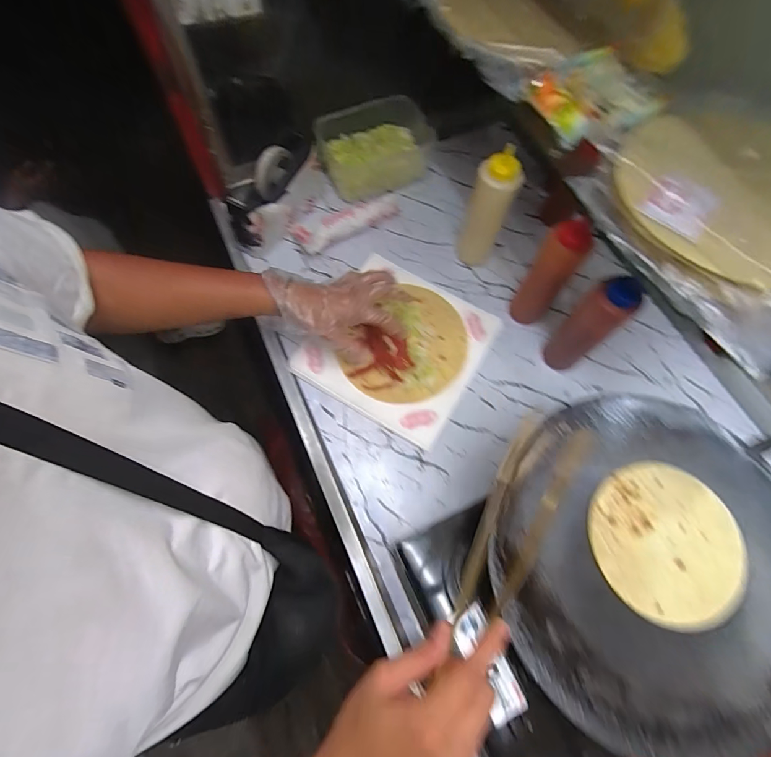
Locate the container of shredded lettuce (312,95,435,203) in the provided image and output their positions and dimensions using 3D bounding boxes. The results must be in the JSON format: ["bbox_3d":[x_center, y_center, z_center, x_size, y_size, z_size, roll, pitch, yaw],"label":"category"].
[{"bbox_3d":[-0.020,-0.432,0.741,0.208,0.110,0.167,-18,72,-10],"label":"container of shredded lettuce"}]

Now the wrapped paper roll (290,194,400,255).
[{"bbox_3d":[-0.066,-0.274,0.694,0.195,0.035,0.061,-23,73,-11],"label":"wrapped paper roll"}]

